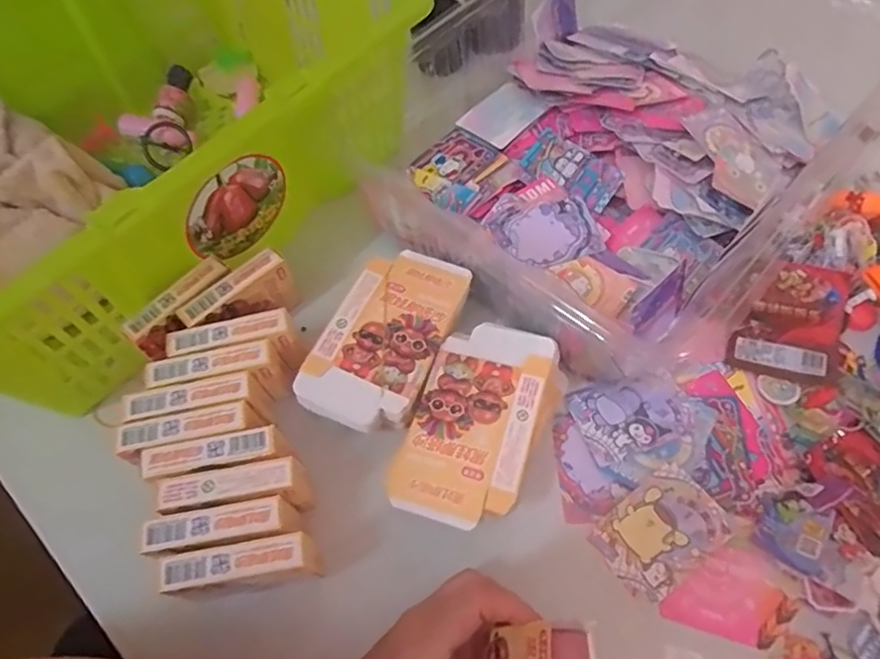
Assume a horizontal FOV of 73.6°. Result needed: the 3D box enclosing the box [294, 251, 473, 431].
[{"bbox_3d":[-0.040,0.002,0.449,0.085,0.011,0.146,21,63,15],"label":"box"}]

